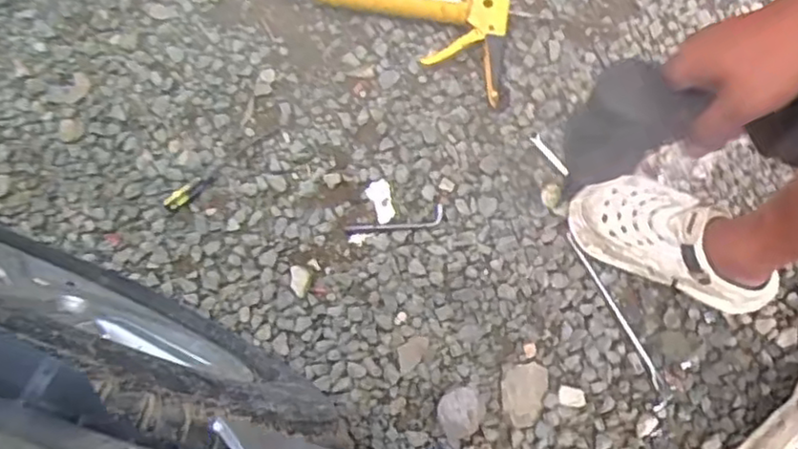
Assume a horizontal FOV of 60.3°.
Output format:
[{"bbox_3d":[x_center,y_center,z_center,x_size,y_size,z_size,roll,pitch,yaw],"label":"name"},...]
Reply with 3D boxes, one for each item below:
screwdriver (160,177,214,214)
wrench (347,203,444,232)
[{"bbox_3d":[-0.299,-0.046,0.968,0.075,0.019,0.024,-36,81,-8],"label":"screwdriver"},{"bbox_3d":[-0.004,0.000,0.990,0.142,0.004,0.030,-15,78,-4],"label":"wrench"}]

